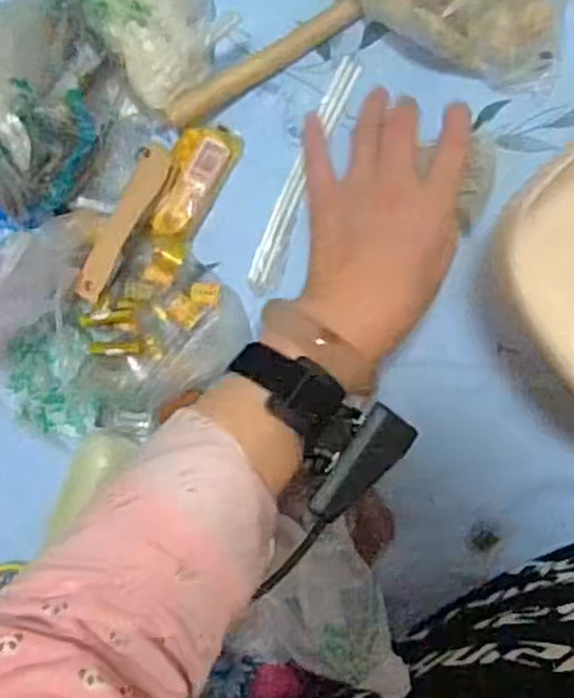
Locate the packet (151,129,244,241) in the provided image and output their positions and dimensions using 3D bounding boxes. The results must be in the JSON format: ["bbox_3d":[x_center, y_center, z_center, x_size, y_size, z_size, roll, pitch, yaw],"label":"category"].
[{"bbox_3d":[-0.066,-0.119,0.522,0.040,0.026,0.084,24,91,9],"label":"packet"}]

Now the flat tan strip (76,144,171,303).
[{"bbox_3d":[-0.117,-0.091,0.529,0.022,0.014,0.119,27,91,9],"label":"flat tan strip"}]

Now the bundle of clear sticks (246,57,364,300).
[{"bbox_3d":[0.011,-0.123,0.521,0.019,0.006,0.175,23,91,9],"label":"bundle of clear sticks"}]

